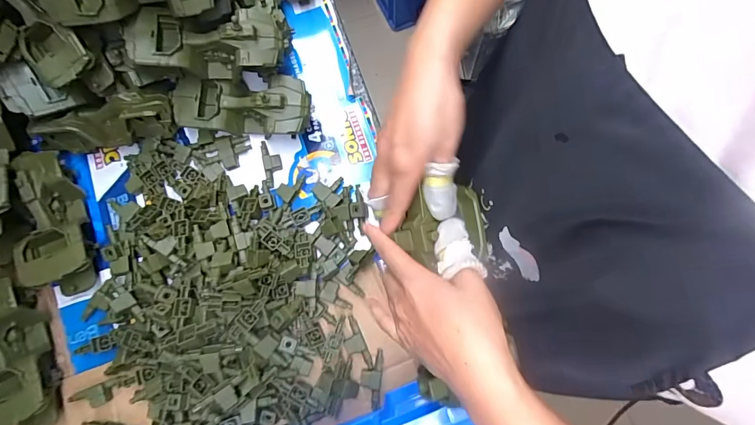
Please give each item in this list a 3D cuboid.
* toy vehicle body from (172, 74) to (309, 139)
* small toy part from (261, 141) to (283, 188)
[{"bbox_3d":[-0.180,-0.139,0.521,0.177,0.067,0.077,1,80,1],"label":"toy vehicle body"},{"bbox_3d":[-0.149,-0.071,0.541,0.025,0.018,0.064,-14,80,-2],"label":"small toy part"}]

